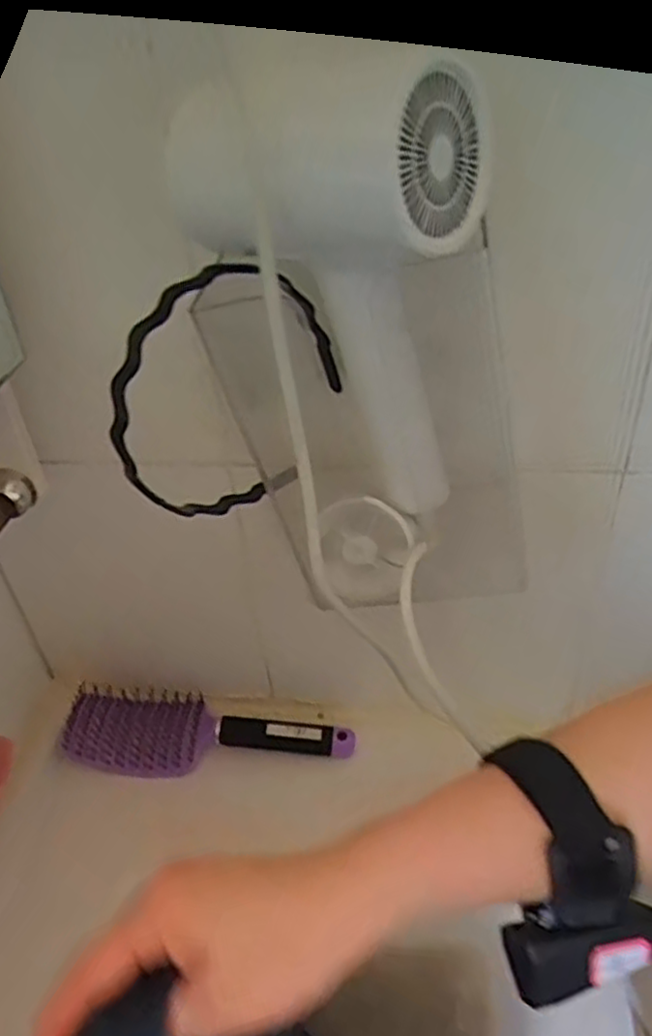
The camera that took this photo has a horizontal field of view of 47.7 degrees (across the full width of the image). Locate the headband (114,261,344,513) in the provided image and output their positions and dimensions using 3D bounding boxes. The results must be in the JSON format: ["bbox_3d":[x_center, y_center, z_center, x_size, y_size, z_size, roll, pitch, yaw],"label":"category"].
[{"bbox_3d":[-0.046,-0.064,0.376,0.139,0.132,0.018,-33,47,-30],"label":"headband"}]

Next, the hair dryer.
[{"bbox_3d":[0.005,-0.099,0.340,0.101,0.192,0.124,-25,43,-22],"label":"hair dryer"}]

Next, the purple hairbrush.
[{"bbox_3d":[-0.099,0.178,0.630,0.242,0.036,0.075,-1,39,5],"label":"purple hairbrush"}]

